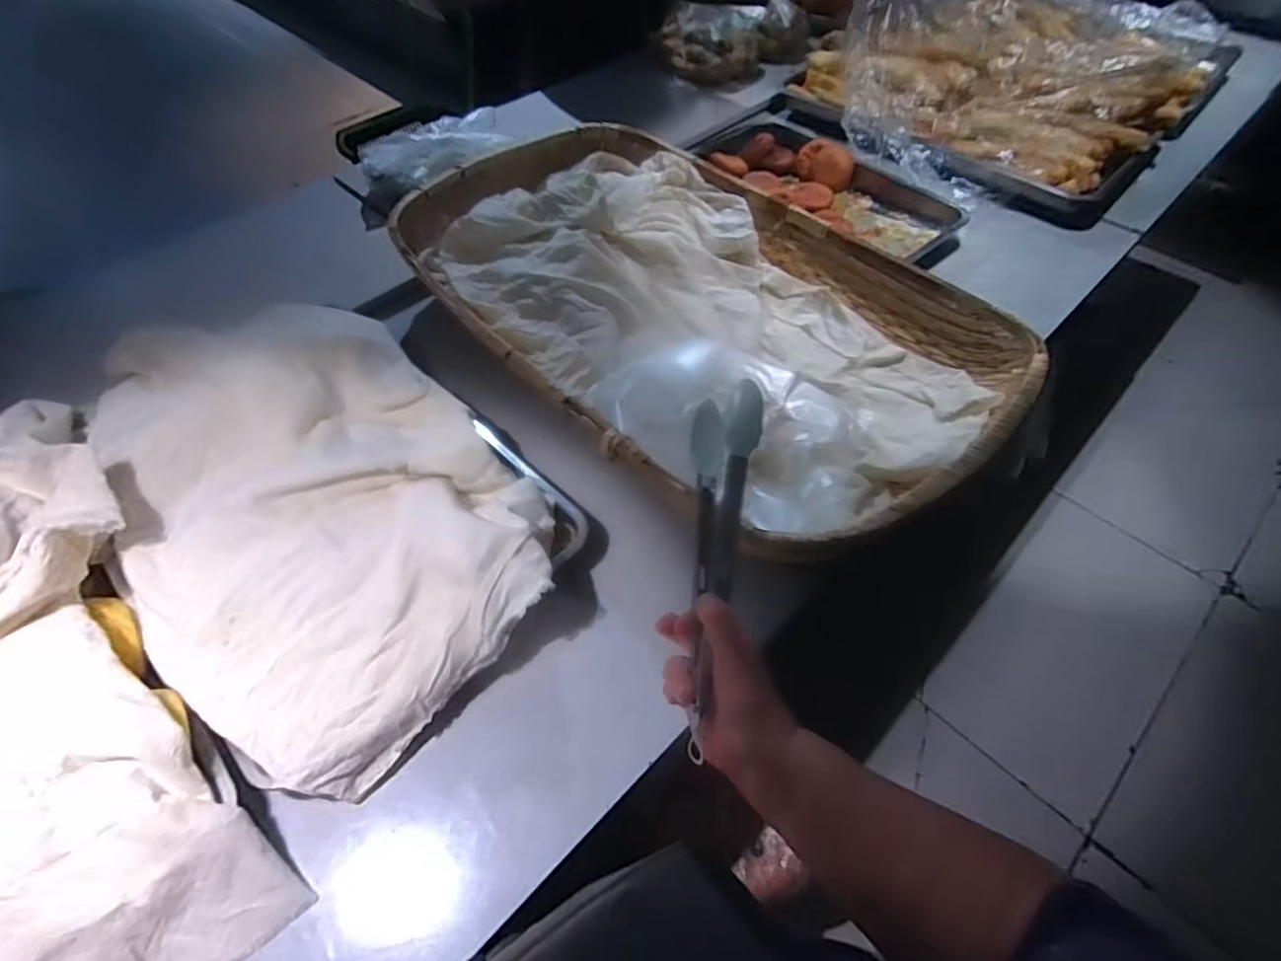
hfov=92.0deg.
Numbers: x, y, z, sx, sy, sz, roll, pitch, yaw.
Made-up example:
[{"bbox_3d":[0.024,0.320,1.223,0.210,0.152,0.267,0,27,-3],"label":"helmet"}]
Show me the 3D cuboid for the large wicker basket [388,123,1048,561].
[{"bbox_3d":[0.061,-0.247,0.902,0.534,0.144,0.874,-34,61,-23],"label":"large wicker basket"}]

